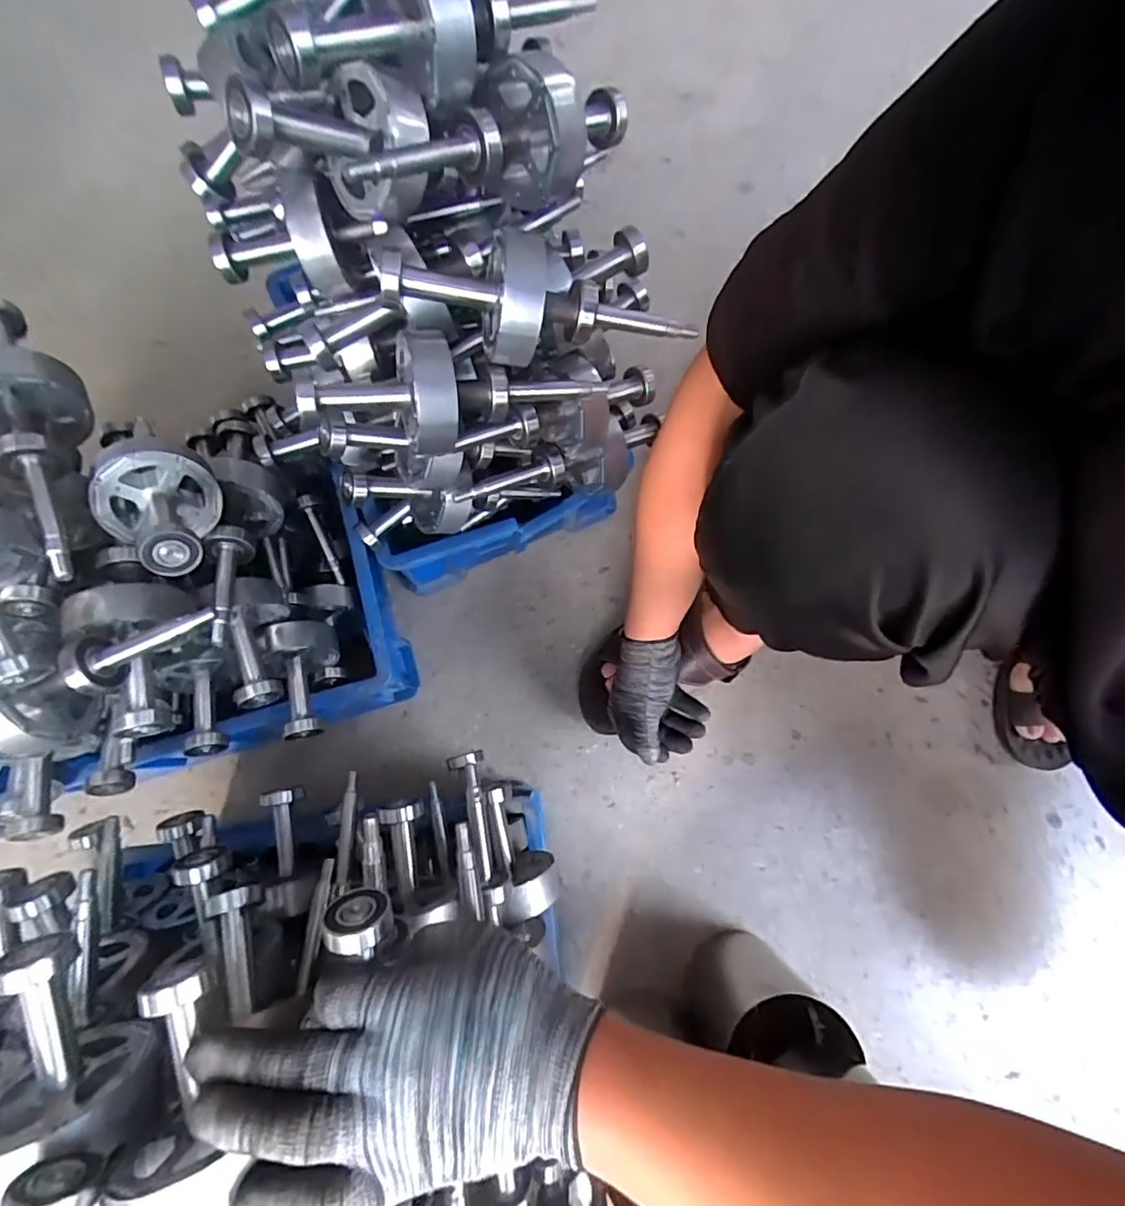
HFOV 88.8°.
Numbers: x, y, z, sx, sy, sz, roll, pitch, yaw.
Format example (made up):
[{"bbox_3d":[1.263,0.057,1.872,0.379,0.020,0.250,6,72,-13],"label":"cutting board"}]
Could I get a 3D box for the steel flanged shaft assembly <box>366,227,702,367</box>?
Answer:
[{"bbox_3d":[-0.009,-0.198,0.378,0.213,0.064,0.074,0,75,-18],"label":"steel flanged shaft assembly"}]

